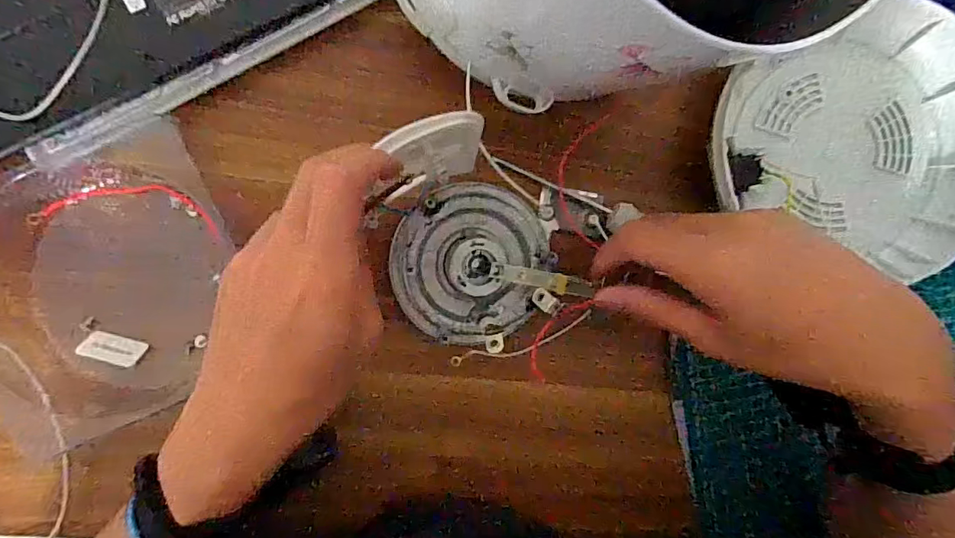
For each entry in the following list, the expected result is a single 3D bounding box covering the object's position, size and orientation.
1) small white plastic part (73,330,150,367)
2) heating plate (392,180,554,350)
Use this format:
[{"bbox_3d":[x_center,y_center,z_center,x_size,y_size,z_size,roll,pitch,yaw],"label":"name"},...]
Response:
[{"bbox_3d":[-0.240,0.052,0.318,0.034,0.023,0.005,20,125,-10],"label":"small white plastic part"},{"bbox_3d":[-0.005,-0.002,0.329,0.103,0.027,0.108,0,92,-6],"label":"heating plate"}]

